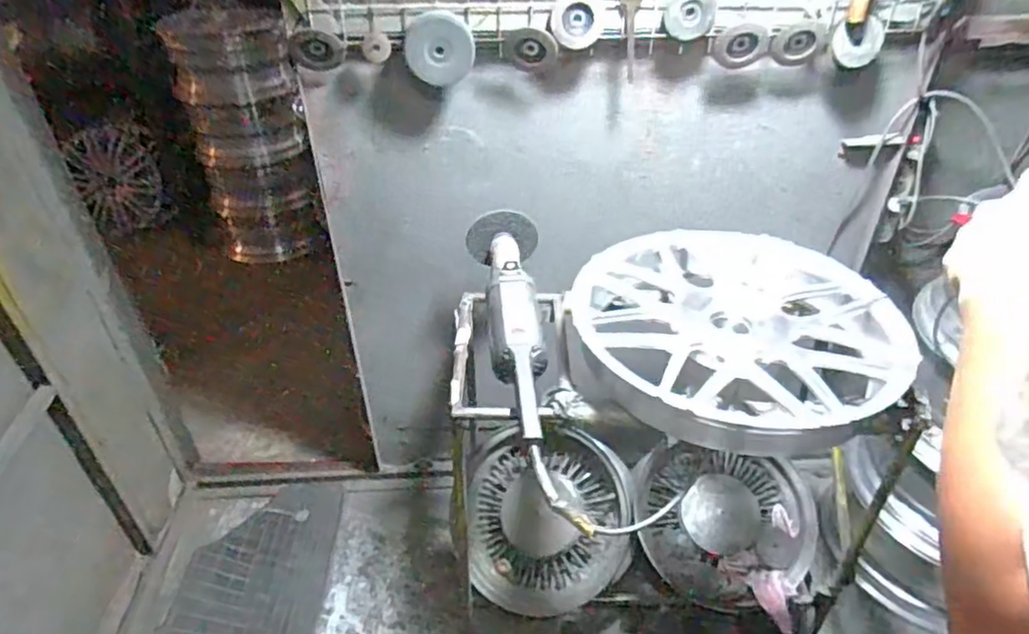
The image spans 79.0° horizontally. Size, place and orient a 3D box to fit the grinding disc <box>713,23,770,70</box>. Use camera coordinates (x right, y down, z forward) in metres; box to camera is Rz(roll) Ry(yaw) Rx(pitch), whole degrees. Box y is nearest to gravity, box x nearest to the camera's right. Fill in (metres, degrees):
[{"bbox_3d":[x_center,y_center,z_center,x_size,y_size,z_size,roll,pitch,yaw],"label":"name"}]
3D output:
[{"bbox_3d":[0.395,-0.472,1.088,0.092,0.075,0.019,1,39,4],"label":"grinding disc"}]

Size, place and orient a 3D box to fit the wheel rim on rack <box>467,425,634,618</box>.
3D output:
[{"bbox_3d":[0.056,0.407,1.254,0.355,0.127,0.356,-6,72,14],"label":"wheel rim on rack"}]

